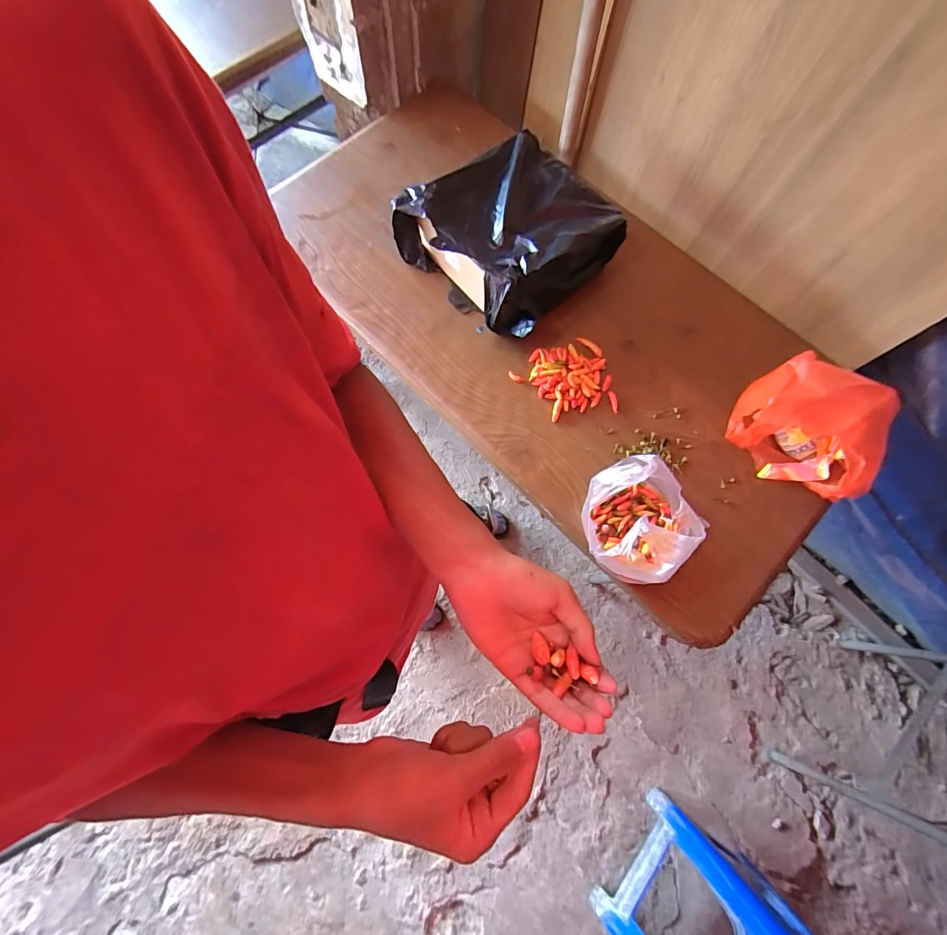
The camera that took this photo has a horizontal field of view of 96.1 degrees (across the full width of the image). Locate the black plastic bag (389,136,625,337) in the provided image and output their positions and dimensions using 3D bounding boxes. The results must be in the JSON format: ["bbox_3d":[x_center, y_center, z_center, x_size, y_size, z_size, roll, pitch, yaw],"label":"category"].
[{"bbox_3d":[0.067,-0.426,0.803,0.316,0.135,0.313,-39,78,-13],"label":"black plastic bag"}]

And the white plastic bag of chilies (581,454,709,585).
[{"bbox_3d":[0.232,0.066,0.617,0.147,0.183,0.160,17,73,2],"label":"white plastic bag of chilies"}]

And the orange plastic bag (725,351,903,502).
[{"bbox_3d":[0.547,-0.068,0.700,0.205,0.122,0.199,43,76,10],"label":"orange plastic bag"}]

